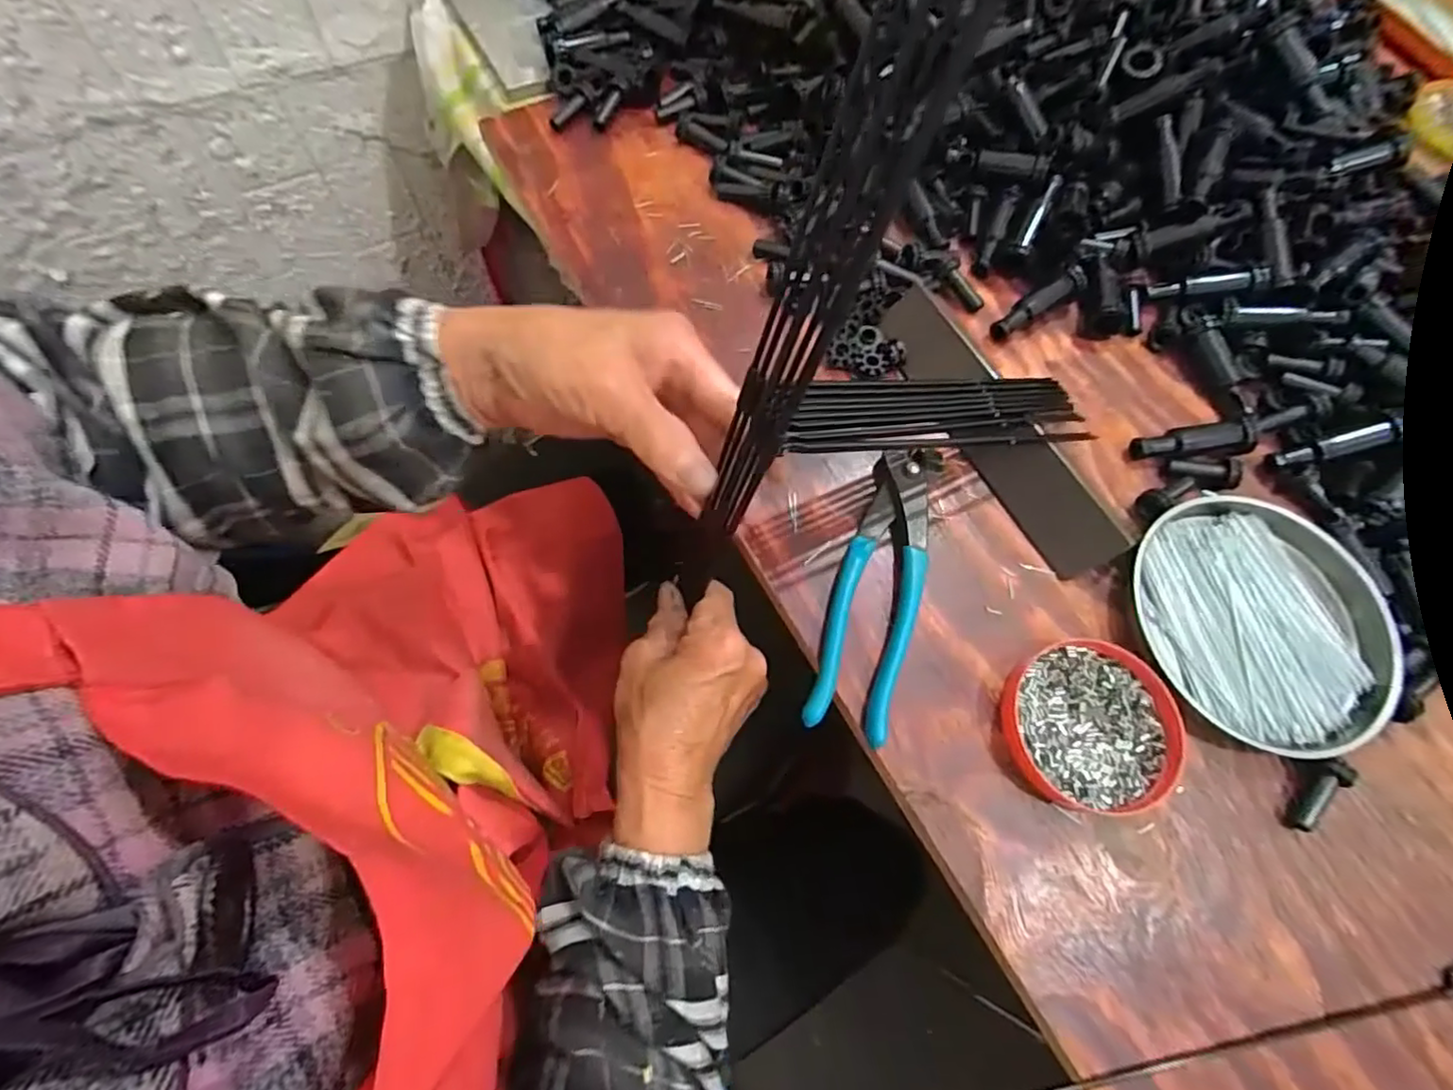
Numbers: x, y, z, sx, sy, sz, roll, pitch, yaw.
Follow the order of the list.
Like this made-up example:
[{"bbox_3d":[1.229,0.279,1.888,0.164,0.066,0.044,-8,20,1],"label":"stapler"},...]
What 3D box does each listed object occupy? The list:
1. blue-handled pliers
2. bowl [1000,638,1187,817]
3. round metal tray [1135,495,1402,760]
[{"bbox_3d":[0.080,0.020,0.334,0.041,0.013,0.158,18,67,2],"label":"blue-handled pliers"},{"bbox_3d":[0.178,0.089,0.313,0.083,0.013,0.079,2,67,-5],"label":"bowl"},{"bbox_3d":[0.282,0.039,0.333,0.123,0.014,0.131,2,67,-4],"label":"round metal tray"}]

